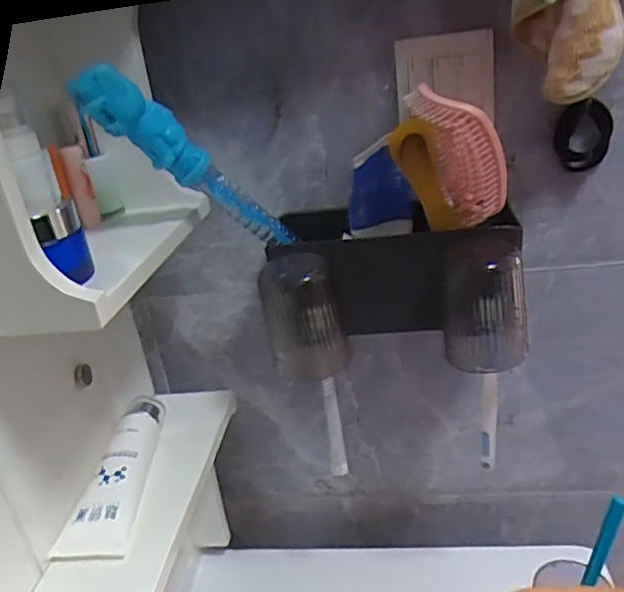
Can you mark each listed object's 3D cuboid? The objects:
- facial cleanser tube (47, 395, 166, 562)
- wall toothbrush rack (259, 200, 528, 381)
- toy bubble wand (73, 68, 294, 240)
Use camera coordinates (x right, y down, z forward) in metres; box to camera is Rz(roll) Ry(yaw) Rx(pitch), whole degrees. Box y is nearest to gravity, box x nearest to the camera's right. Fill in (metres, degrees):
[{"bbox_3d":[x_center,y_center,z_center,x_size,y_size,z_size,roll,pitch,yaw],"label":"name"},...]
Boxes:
[{"bbox_3d":[-0.163,0.146,0.512,0.055,0.036,0.169,-4,24,8],"label":"facial cleanser tube"},{"bbox_3d":[0.069,-0.003,0.532,0.212,0.126,0.112,-5,24,7],"label":"wall toothbrush rack"},{"bbox_3d":[-0.089,-0.098,0.465,0.030,0.216,0.033,20,77,47],"label":"toy bubble wand"}]

